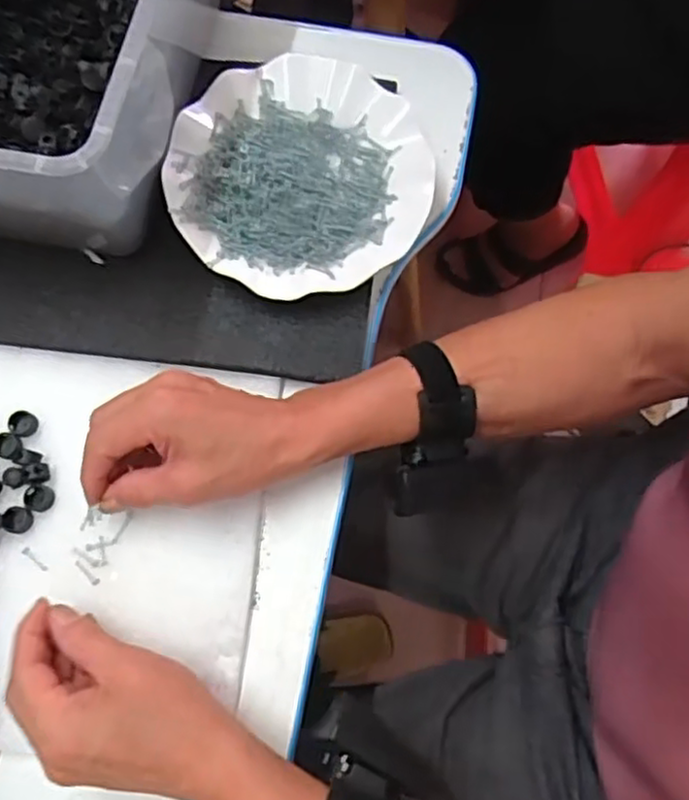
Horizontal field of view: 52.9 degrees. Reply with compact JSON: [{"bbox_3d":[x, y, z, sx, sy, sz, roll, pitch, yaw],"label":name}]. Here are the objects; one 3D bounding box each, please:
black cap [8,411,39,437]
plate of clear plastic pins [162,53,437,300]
[{"bbox_3d":[-0.212,0.016,0.457,0.017,0.004,0.017,0,74,0],"label":"black cap"},{"bbox_3d":[-0.031,-0.158,0.491,0.178,0.027,0.176,0,74,0],"label":"plate of clear plastic pins"}]

